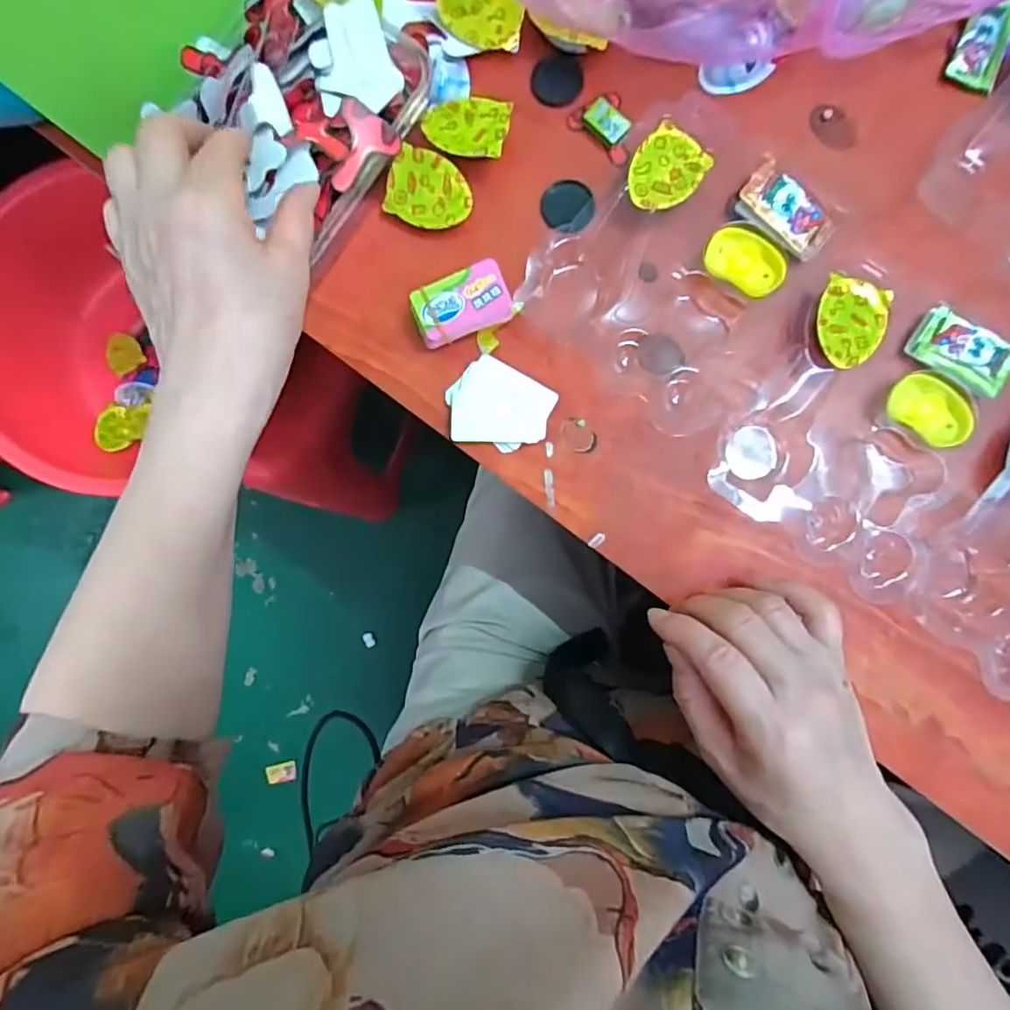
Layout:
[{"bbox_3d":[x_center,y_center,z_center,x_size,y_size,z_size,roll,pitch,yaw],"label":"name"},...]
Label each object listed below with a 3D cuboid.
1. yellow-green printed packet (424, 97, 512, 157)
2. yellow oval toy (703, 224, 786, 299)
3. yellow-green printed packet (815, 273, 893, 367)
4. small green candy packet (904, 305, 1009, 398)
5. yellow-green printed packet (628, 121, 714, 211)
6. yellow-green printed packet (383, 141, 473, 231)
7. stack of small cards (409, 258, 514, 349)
[{"bbox_3d":[-0.023,-0.225,0.346,0.051,0.004,0.038,9,80,8],"label":"yellow-green printed packet"},{"bbox_3d":[0.142,-0.144,0.342,0.047,0.012,0.029,34,91,3],"label":"yellow oval toy"},{"bbox_3d":[0.196,-0.103,0.328,0.037,0.004,0.053,16,80,2],"label":"yellow-green printed packet"},{"bbox_3d":[0.264,-0.088,0.337,0.054,0.011,0.031,30,91,3],"label":"small green candy packet"},{"bbox_3d":[0.093,-0.194,0.341,0.038,0.012,0.049,37,91,3],"label":"yellow-green printed packet"},{"bbox_3d":[-0.044,-0.185,0.344,0.051,0.004,0.039,22,114,3],"label":"yellow-green printed packet"},{"bbox_3d":[-0.025,-0.117,0.346,0.056,0.018,0.036,-22,88,2],"label":"stack of small cards"}]

